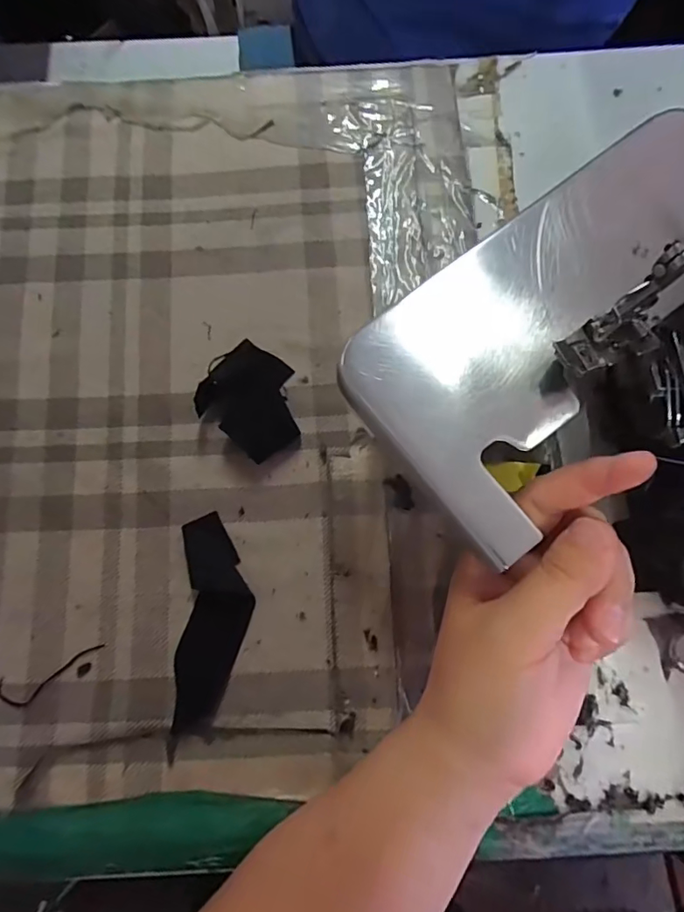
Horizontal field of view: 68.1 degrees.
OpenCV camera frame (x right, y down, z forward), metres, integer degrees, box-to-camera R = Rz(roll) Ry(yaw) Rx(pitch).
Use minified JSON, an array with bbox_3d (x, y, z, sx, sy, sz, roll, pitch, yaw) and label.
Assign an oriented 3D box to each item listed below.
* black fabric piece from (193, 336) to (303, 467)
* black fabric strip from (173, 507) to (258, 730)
[{"bbox_3d":[-0.051,-0.033,0.299,0.062,0.017,0.057,0,77,1],"label":"black fabric piece"},{"bbox_3d":[-0.069,0.089,0.275,0.037,0.007,0.108,1,77,1],"label":"black fabric strip"}]

